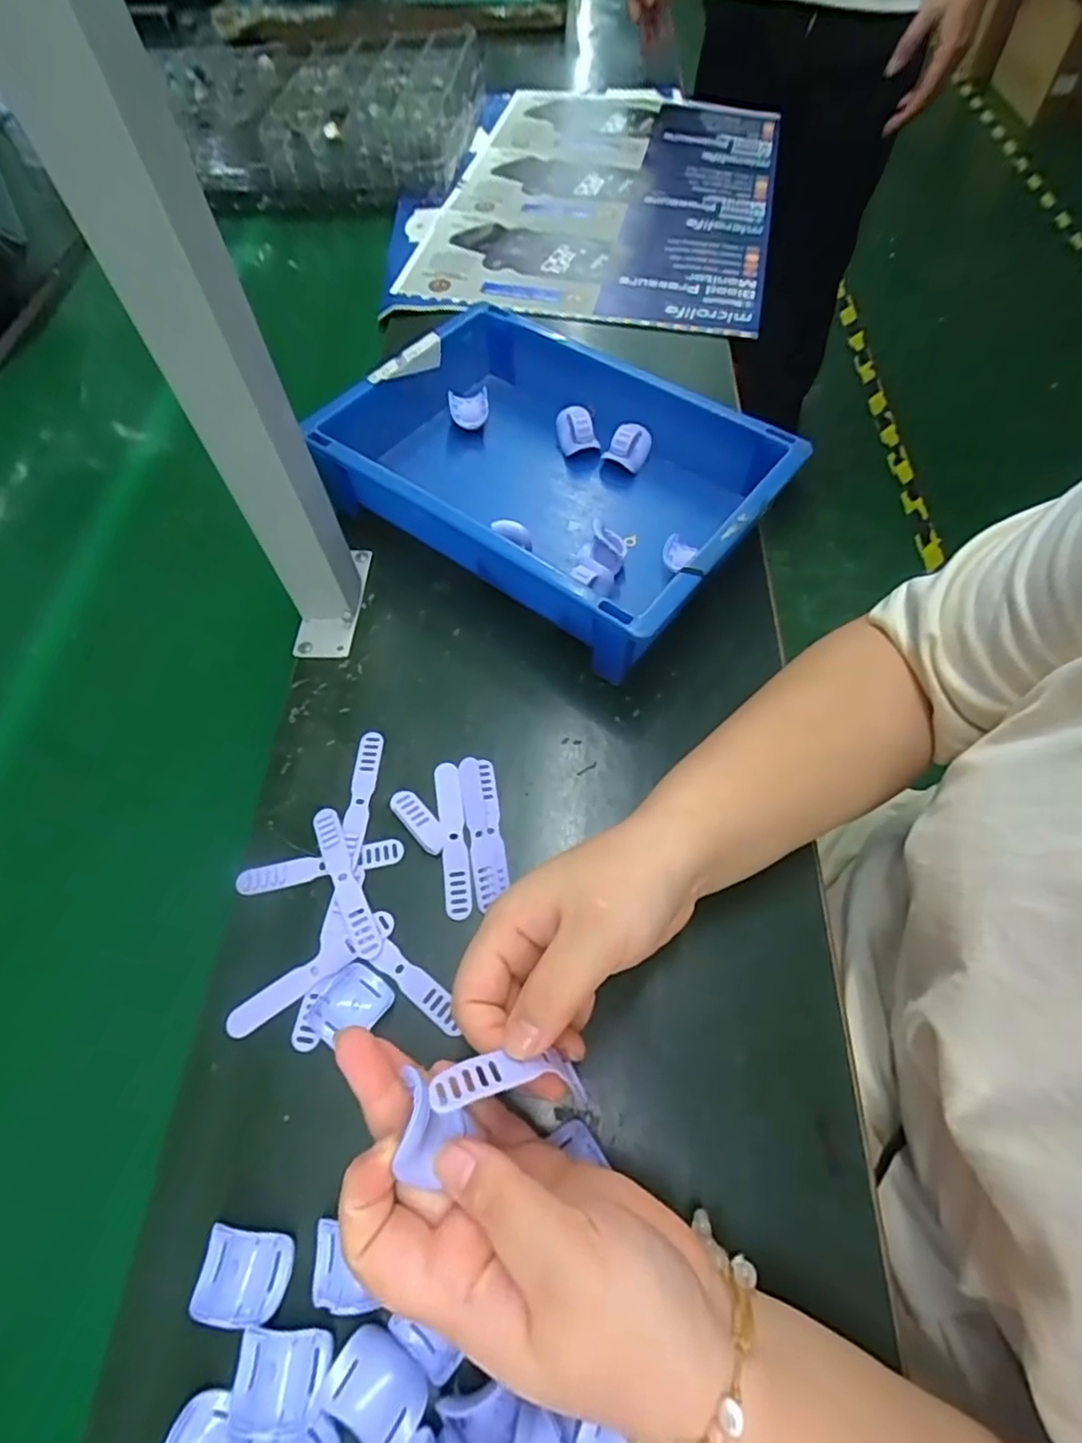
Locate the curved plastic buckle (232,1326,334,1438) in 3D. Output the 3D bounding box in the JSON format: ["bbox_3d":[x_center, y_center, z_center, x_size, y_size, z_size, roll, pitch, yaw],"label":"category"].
[{"bbox_3d":[-0.107,0.266,0.256,0.040,0.011,0.032,2,62,4],"label":"curved plastic buckle"}]

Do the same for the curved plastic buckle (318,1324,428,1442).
[{"bbox_3d":[-0.066,0.267,0.250,0.038,0.010,0.031,33,68,19],"label":"curved plastic buckle"}]

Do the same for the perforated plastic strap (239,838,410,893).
[{"bbox_3d":[-0.127,0.083,0.364,0.094,0.004,0.014,-12,62,-4],"label":"perforated plastic strap"}]

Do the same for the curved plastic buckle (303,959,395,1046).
[{"bbox_3d":[-0.099,0.145,0.322,0.033,0.013,0.039,37,69,20],"label":"curved plastic buckle"}]

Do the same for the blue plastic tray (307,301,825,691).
[{"bbox_3d":[0.006,-0.181,0.460,0.300,0.066,0.204,35,69,19],"label":"blue plastic tray"}]

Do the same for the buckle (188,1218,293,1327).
[{"bbox_3d":[-0.129,0.237,0.273,0.038,0.016,0.030,2,62,4],"label":"buckle"}]

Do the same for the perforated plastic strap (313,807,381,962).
[{"bbox_3d":[-0.110,0.089,0.356,0.014,0.009,0.091,-25,63,-10],"label":"perforated plastic strap"}]

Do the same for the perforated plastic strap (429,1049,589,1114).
[{"bbox_3d":[-0.012,0.129,0.227,0.054,0.008,0.018,2,61,-14],"label":"perforated plastic strap"}]

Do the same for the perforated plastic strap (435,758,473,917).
[{"bbox_3d":[-0.051,0.066,0.369,0.015,0.006,0.093,-9,62,-2],"label":"perforated plastic strap"}]

